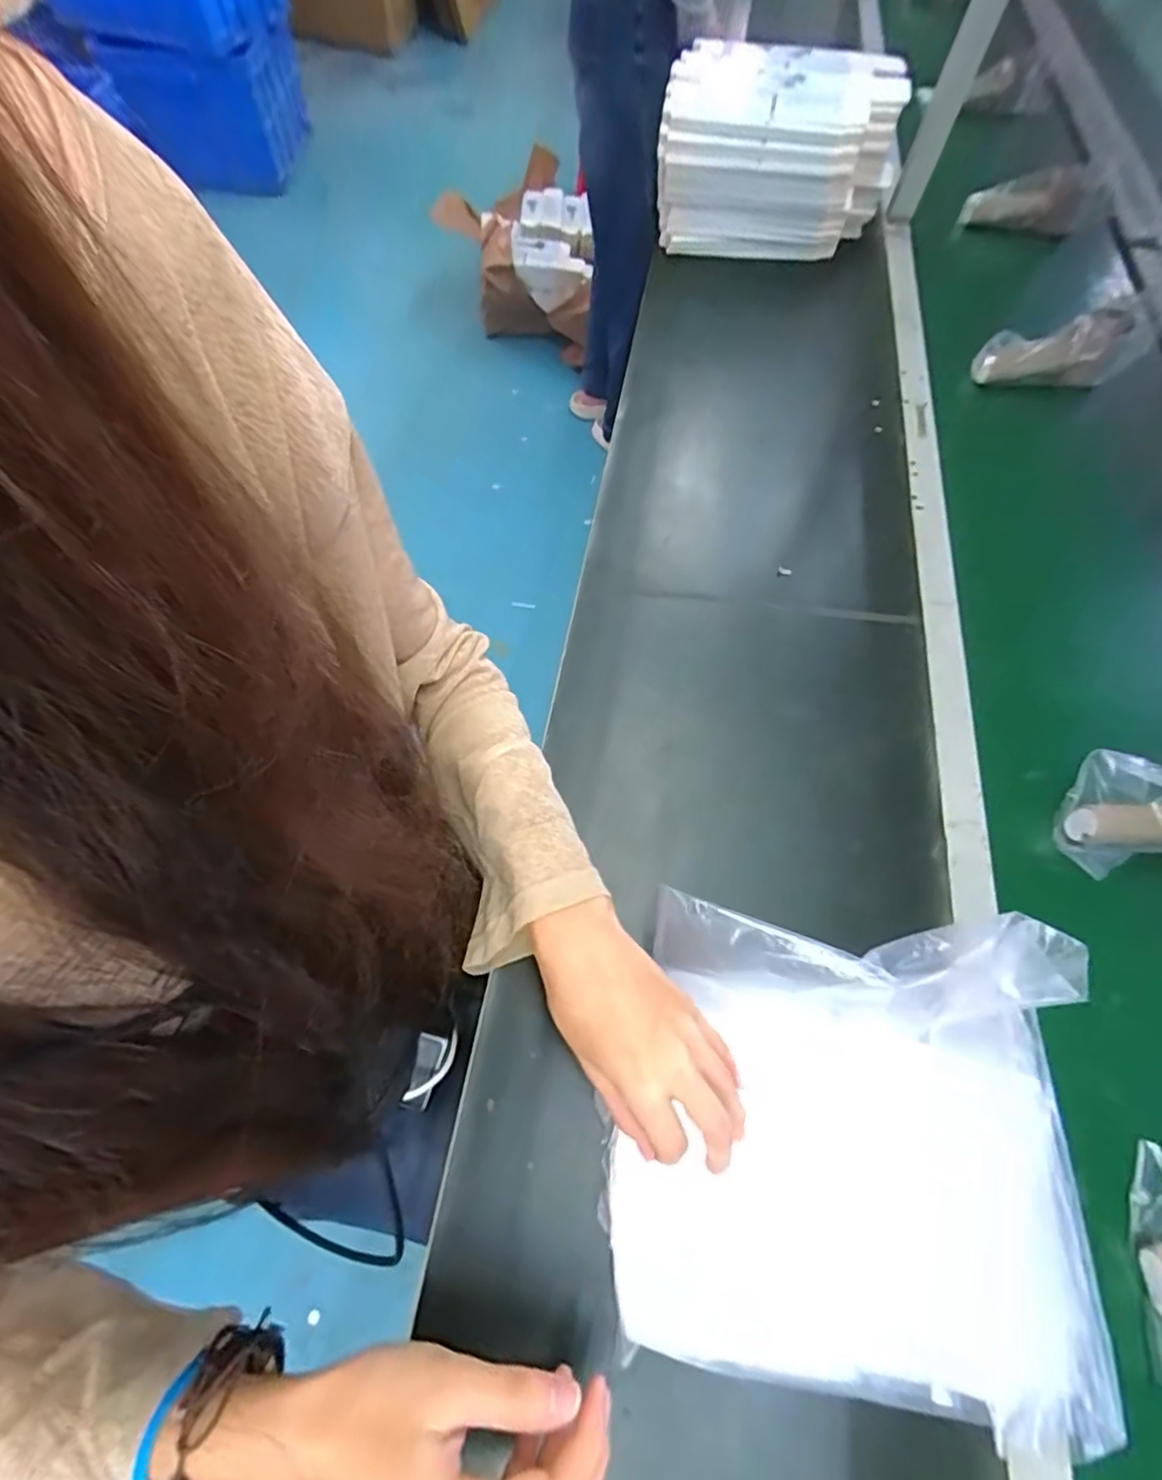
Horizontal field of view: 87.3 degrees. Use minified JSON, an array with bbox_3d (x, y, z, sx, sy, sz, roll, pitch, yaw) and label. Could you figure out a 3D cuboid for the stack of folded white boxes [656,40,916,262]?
[{"bbox_3d":[0.234,-0.691,0.731,0.244,0.165,0.214,20,67,16],"label":"stack of folded white boxes"}]

